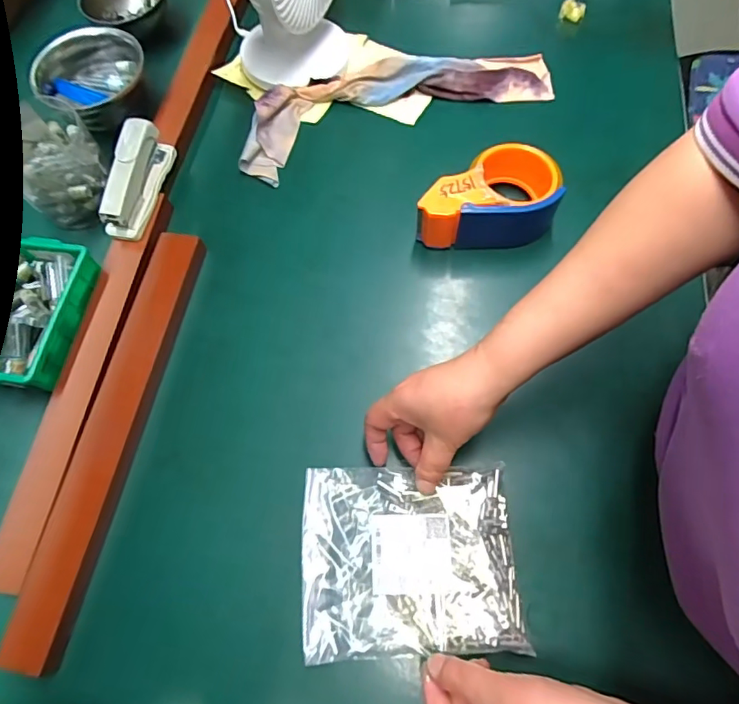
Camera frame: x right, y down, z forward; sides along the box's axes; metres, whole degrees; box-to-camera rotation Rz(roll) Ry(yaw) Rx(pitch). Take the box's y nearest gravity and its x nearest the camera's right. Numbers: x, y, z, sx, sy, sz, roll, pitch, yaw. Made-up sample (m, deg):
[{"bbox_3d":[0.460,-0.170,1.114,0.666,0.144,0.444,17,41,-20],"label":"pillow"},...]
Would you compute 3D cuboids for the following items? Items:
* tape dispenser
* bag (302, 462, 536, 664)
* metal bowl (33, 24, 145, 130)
[{"bbox_3d":[0.118,-0.159,0.511,0.132,0.064,0.088,0,68,2],"label":"tape dispenser"},{"bbox_3d":[0.031,0.165,0.406,0.167,0.018,0.142,-3,68,1],"label":"bag"},{"bbox_3d":[-0.318,-0.310,0.584,0.111,0.067,0.117,-8,68,-1],"label":"metal bowl"}]

